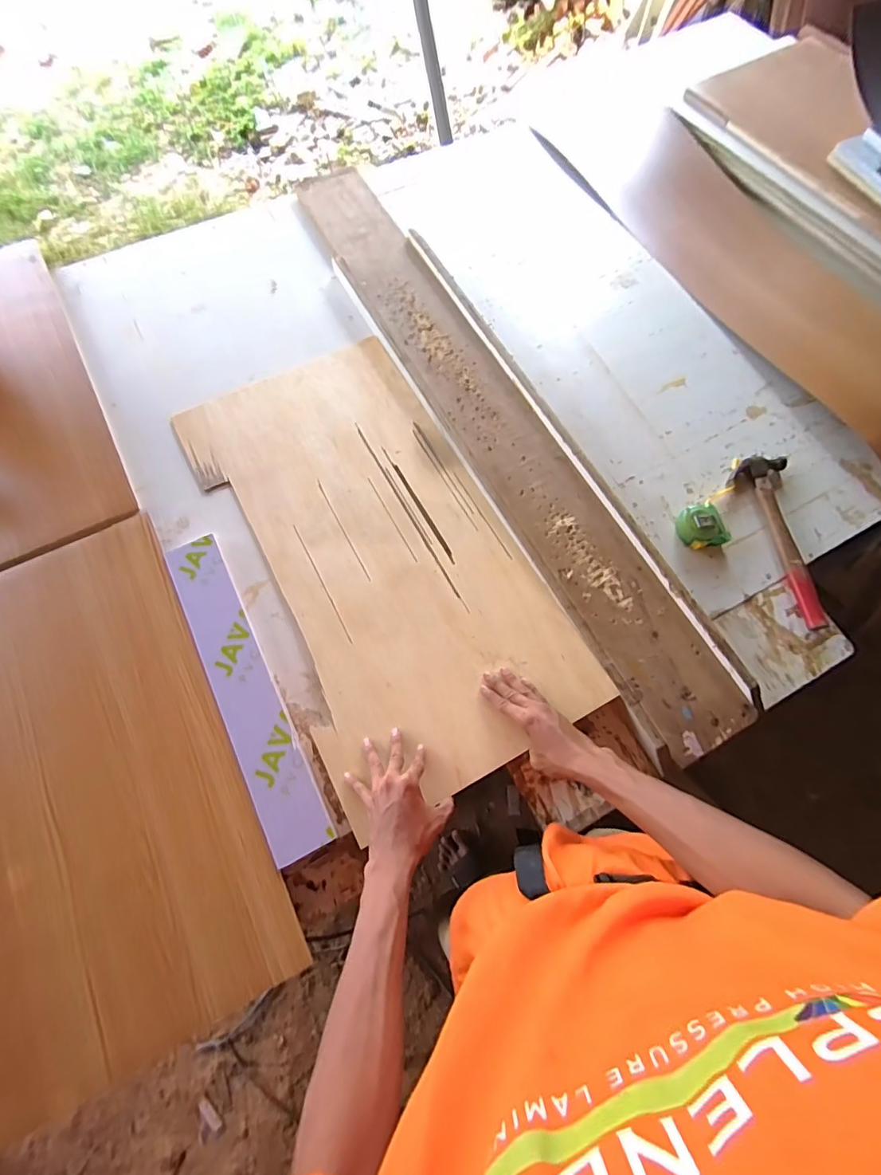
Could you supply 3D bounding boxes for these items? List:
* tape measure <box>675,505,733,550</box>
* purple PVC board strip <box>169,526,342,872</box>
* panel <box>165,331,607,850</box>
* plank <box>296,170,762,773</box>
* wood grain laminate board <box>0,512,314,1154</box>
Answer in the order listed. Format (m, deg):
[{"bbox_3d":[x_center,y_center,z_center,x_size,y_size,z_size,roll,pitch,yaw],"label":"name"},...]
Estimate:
[{"bbox_3d":[0.422,-0.097,0.796,0.064,0.033,0.073,-17,69,-7],"label":"tape measure"},{"bbox_3d":[-0.282,0.135,0.700,0.077,0.011,0.482,-26,70,-11],"label":"purple PVC board strip"},{"bbox_3d":[-0.114,-0.079,0.801,0.399,0.016,0.783,-28,69,-8],"label":"panel"},{"bbox_3d":[0.072,-0.342,0.876,0.183,0.026,1.305,-25,71,-11],"label":"plank"},{"bbox_3d":[-0.525,0.269,0.642,0.465,0.018,0.666,-27,73,-7],"label":"wood grain laminate board"}]

